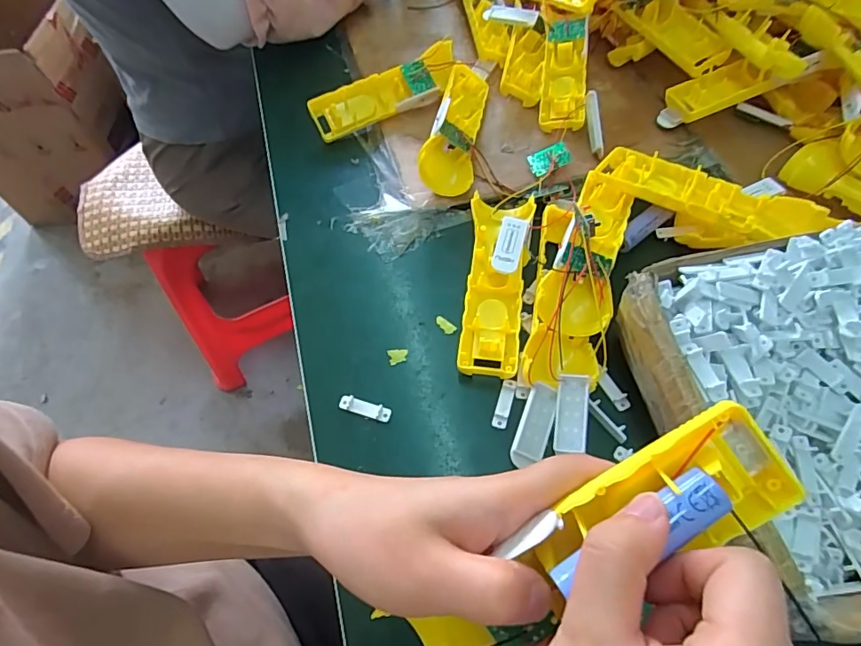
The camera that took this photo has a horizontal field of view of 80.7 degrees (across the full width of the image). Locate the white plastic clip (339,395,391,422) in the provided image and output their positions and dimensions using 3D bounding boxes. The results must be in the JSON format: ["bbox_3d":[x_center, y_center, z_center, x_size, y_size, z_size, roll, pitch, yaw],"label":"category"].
[{"bbox_3d":[-0.046,0.059,0.356,0.037,0.004,0.010,17,62,14],"label":"white plastic clip"}]

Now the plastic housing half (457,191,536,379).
[{"bbox_3d":[0.051,-0.032,0.399,0.047,0.024,0.161,6,60,7],"label":"plastic housing half"}]

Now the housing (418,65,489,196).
[{"bbox_3d":[0.028,-0.188,0.478,0.044,0.044,0.159,10,60,10],"label":"housing"}]

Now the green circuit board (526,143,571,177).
[{"bbox_3d":[0.108,-0.147,0.458,0.035,0.008,0.028,-22,60,15],"label":"green circuit board"}]

